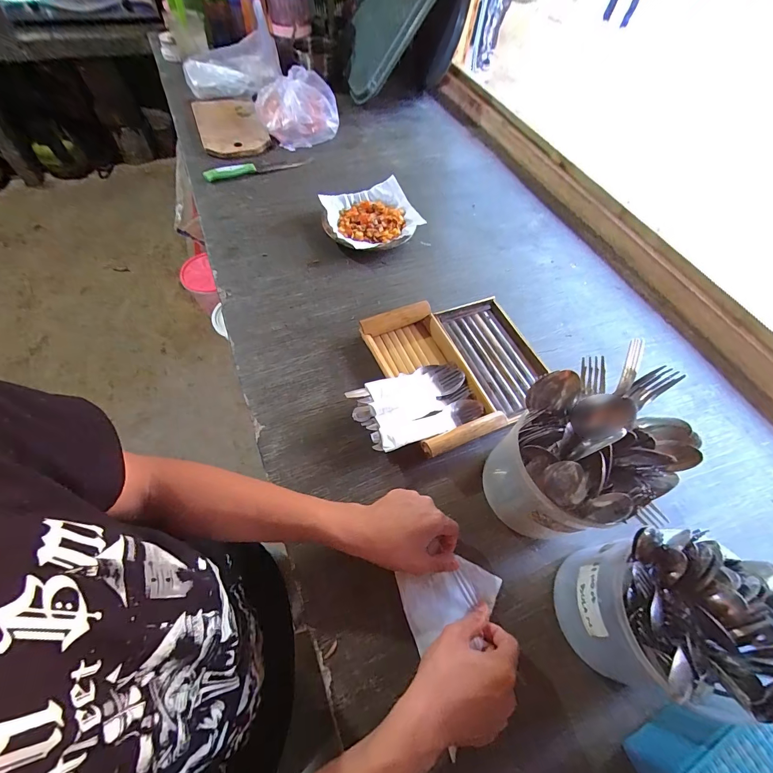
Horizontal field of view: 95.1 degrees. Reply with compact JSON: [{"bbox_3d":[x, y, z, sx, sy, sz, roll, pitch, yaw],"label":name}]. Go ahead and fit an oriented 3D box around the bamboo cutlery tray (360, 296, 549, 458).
[{"bbox_3d":[0.128,-0.042,0.562,0.263,0.034,0.246,-21,65,-14],"label":"bamboo cutlery tray"}]

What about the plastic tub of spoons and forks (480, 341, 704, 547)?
[{"bbox_3d":[0.212,0.080,0.405,0.160,0.198,0.145,-18,65,-13],"label":"plastic tub of spoons and forks"}]

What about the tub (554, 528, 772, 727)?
[{"bbox_3d":[0.263,0.224,0.348,0.128,0.167,0.123,2,62,-3],"label":"tub"}]

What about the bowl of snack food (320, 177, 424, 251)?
[{"bbox_3d":[-0.033,-0.347,0.732,0.186,0.042,0.181,2,62,-3],"label":"bowl of snack food"}]

